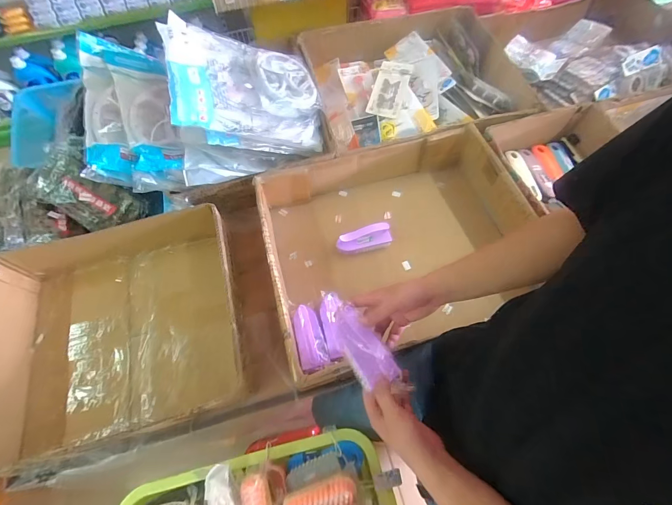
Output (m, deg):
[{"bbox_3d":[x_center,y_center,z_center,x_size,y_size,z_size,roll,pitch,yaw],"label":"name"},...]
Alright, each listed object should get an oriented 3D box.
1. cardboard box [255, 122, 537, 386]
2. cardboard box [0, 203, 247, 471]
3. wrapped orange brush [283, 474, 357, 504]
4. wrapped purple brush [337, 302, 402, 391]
[{"bbox_3d":[0.144,-0.018,0.791,0.581,0.188,0.486,-15,65,-6],"label":"cardboard box"},{"bbox_3d":[-0.497,0.171,0.715,0.464,0.159,0.415,-16,65,-6],"label":"cardboard box"},{"bbox_3d":[-0.027,0.416,0.549,0.125,0.023,0.047,-15,65,-6],"label":"wrapped orange brush"},{"bbox_3d":[0.041,0.147,0.517,0.060,0.036,0.132,-29,67,-12],"label":"wrapped purple brush"}]

